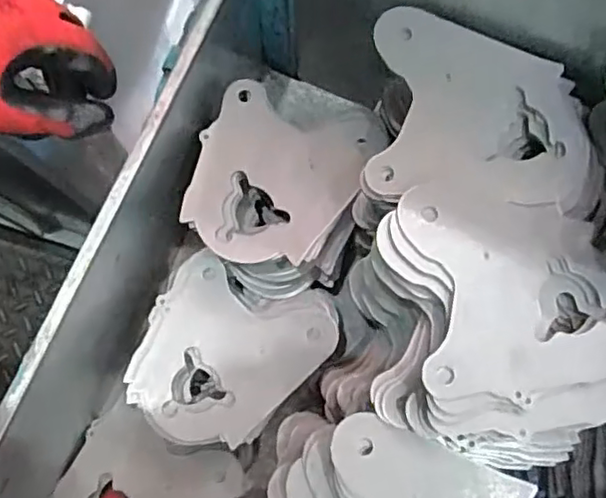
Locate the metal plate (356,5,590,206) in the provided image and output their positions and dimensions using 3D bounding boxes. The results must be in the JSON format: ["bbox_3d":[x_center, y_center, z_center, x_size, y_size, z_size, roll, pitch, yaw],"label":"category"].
[{"bbox_3d":[0.119,-0.095,0.426,0.142,0.007,0.130,6,76,-3],"label":"metal plate"}]

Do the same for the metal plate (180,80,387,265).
[{"bbox_3d":[-0.016,-0.053,0.479,0.126,0.009,0.134,16,74,-1],"label":"metal plate"}]

